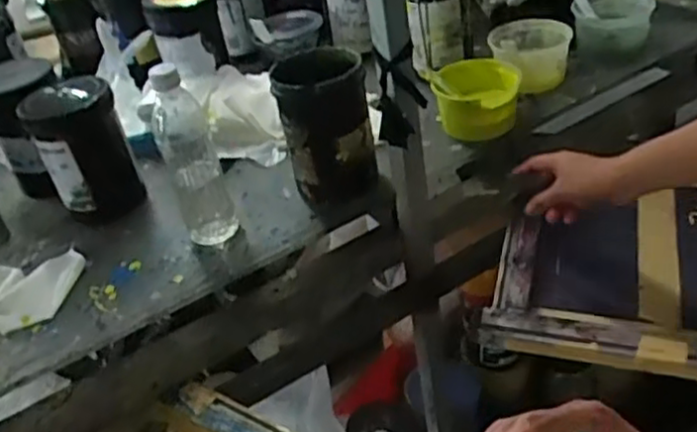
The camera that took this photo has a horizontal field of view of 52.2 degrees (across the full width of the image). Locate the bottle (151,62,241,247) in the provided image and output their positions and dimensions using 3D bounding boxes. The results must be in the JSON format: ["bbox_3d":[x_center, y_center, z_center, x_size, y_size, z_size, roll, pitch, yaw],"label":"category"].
[{"bbox_3d":[-0.174,-0.066,0.799,0.061,0.200,0.058,-23,40,-21],"label":"bottle"}]

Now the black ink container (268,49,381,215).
[{"bbox_3d":[-0.025,-0.097,0.836,0.102,0.165,0.091,-16,38,-12],"label":"black ink container"}]

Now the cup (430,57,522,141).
[{"bbox_3d":[0.165,-0.149,0.923,0.106,0.073,0.110,-4,37,3],"label":"cup"}]

